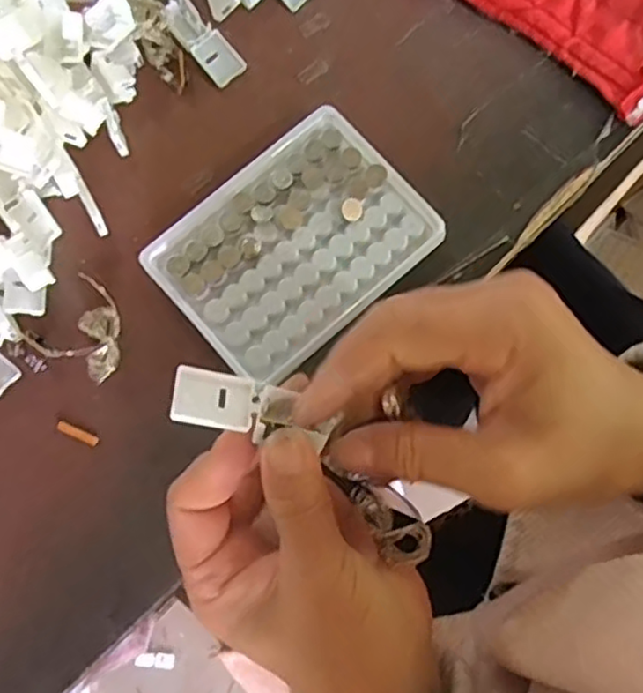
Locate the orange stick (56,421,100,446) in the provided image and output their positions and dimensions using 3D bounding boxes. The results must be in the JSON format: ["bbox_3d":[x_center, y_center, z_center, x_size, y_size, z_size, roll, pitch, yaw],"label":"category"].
[{"bbox_3d":[-0.124,0.044,0.344,0.022,0.004,0.005,24,81,5],"label":"orange stick"}]

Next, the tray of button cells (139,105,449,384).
[{"bbox_3d":[-0.015,-0.052,0.354,0.128,0.022,0.097,-41,82,-6],"label":"tray of button cells"}]

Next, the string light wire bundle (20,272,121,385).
[{"bbox_3d":[-0.120,-0.007,0.348,0.047,0.010,0.045,38,82,7],"label":"string light wire bundle"}]

